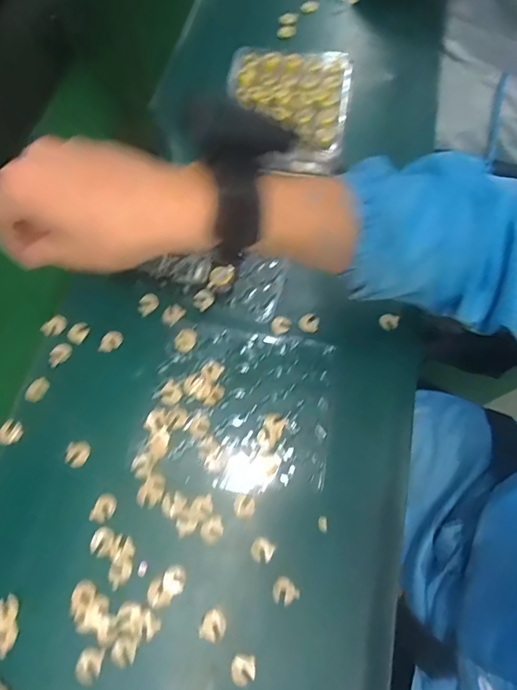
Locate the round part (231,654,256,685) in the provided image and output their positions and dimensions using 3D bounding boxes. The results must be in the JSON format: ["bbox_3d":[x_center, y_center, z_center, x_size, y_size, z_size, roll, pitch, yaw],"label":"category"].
[{"bbox_3d":[-0.011,0.240,0.334,0.018,0.004,0.019,1,66,-1],"label":"round part"}]

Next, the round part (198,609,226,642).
[{"bbox_3d":[-0.034,0.214,0.344,0.018,0.004,0.020,25,68,10],"label":"round part"}]

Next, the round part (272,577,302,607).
[{"bbox_3d":[0.021,0.194,0.355,0.019,0.004,0.019,1,66,-1],"label":"round part"}]

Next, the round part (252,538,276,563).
[{"bbox_3d":[0.003,0.167,0.367,0.018,0.004,0.018,1,66,-1],"label":"round part"}]

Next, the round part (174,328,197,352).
[{"bbox_3d":[-0.070,-0.005,0.437,0.019,0.004,0.024,27,68,10],"label":"round part"}]

